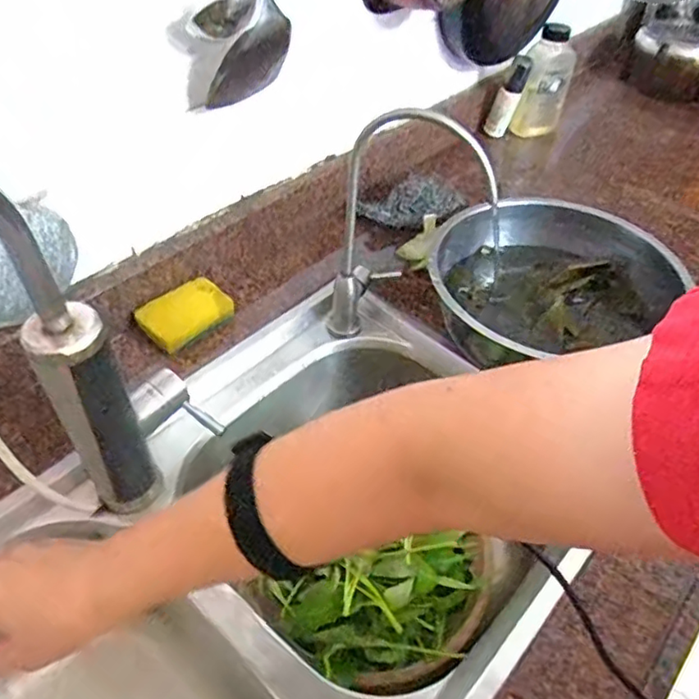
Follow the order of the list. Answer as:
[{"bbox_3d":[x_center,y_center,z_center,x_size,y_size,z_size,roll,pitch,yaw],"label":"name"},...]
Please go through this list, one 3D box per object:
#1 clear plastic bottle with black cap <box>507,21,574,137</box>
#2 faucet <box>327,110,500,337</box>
[{"bbox_3d":[0.303,-0.413,0.936,0.065,0.159,0.063,19,48,15],"label":"clear plastic bottle with black cap"},{"bbox_3d":[0.055,-0.109,0.580,0.151,0.255,0.053,24,50,19],"label":"faucet"}]

